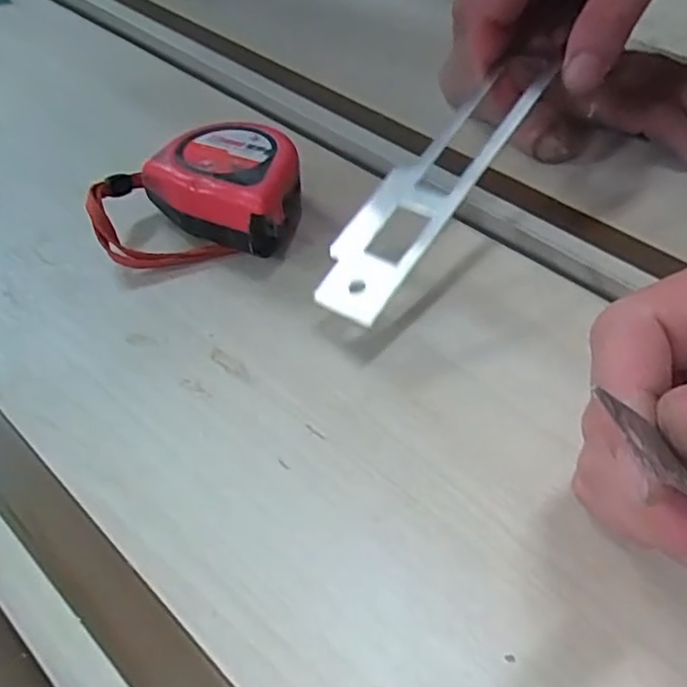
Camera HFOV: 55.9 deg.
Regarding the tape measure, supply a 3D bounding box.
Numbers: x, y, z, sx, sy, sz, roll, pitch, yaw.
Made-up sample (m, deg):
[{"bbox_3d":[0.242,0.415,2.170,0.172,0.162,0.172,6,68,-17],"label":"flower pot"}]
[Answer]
[{"bbox_3d":[-0.068,-0.069,0.307,0.092,0.035,0.079,4,48,2],"label":"tape measure"}]

